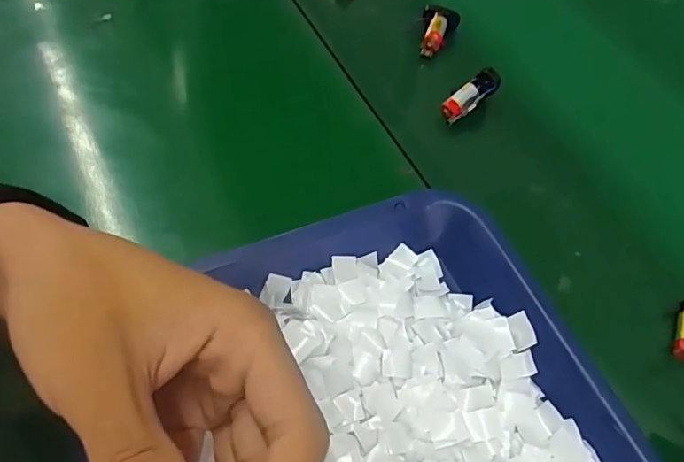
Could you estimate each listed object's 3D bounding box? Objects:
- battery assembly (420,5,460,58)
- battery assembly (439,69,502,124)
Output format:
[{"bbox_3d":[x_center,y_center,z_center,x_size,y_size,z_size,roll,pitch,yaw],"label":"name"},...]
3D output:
[{"bbox_3d":[0.086,-0.177,0.453,0.031,0.020,0.045,13,60,3],"label":"battery assembly"},{"bbox_3d":[0.101,-0.107,0.403,0.053,0.012,0.019,-40,66,-2],"label":"battery assembly"}]

